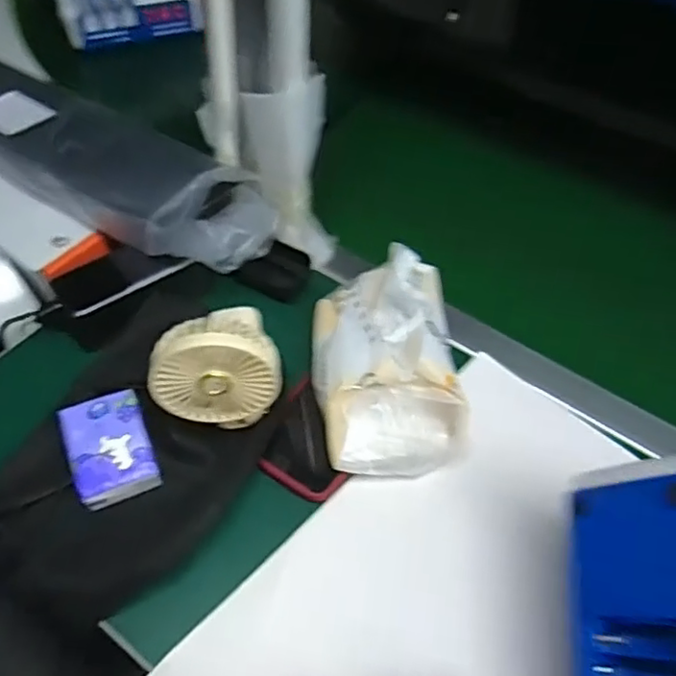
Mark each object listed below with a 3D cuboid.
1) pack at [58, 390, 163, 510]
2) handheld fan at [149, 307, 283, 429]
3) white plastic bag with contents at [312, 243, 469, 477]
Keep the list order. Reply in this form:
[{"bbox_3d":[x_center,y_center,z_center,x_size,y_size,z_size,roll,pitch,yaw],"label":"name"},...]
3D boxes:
[{"bbox_3d":[-0.168,0.080,0.462,0.056,0.023,0.076,-18,55,-16],"label":"pack"},{"bbox_3d":[-0.086,0.028,0.454,0.088,0.103,0.037,-6,52,-7],"label":"handheld fan"},{"bbox_3d":[0.038,0.010,0.484,0.107,0.080,0.168,1,52,-2],"label":"white plastic bag with contents"}]

